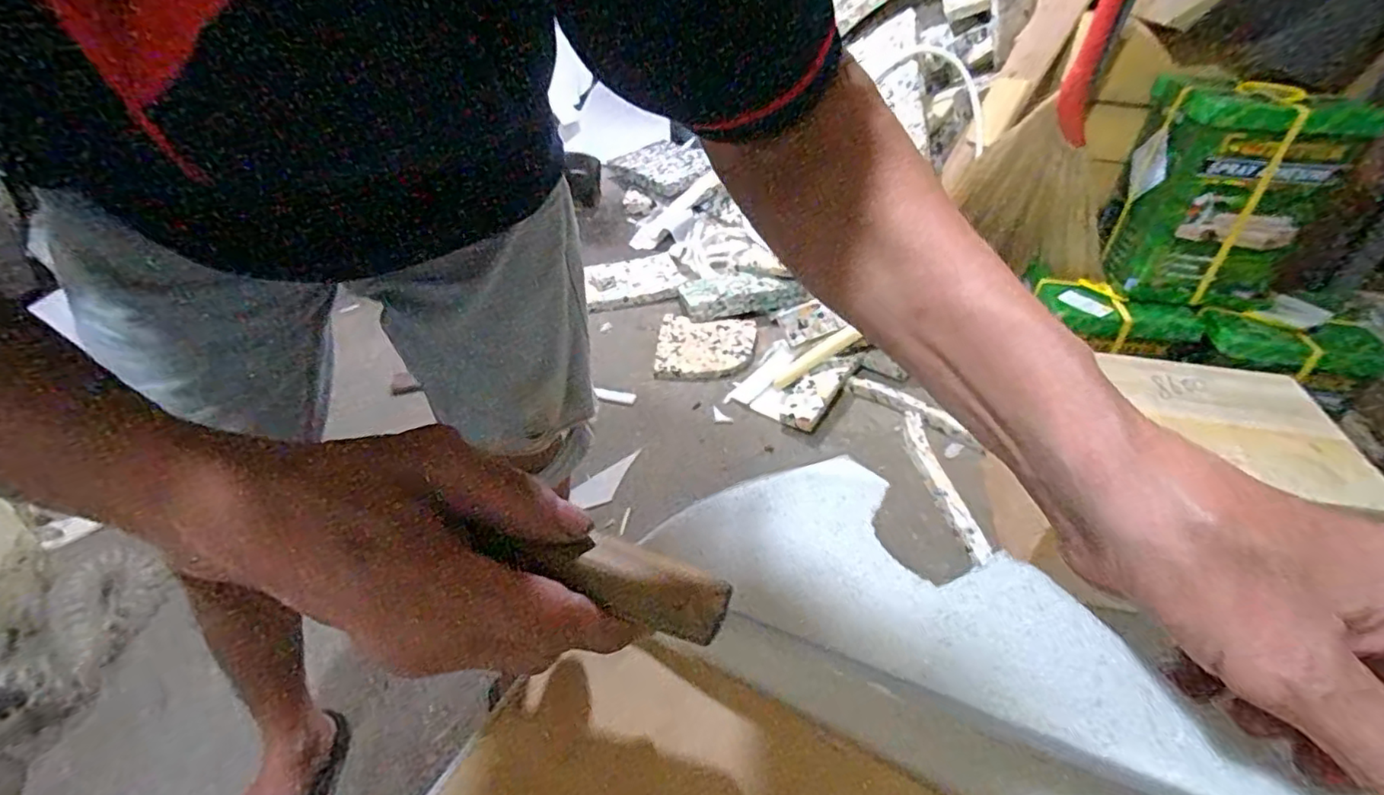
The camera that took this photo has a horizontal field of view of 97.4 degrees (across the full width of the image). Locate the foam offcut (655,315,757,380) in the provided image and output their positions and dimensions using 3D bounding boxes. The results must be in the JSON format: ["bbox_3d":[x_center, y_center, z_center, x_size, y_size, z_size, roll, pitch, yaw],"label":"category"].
[{"bbox_3d":[0.036,-0.132,1.567,0.243,0.021,0.250,4,40,3],"label":"foam offcut"}]

